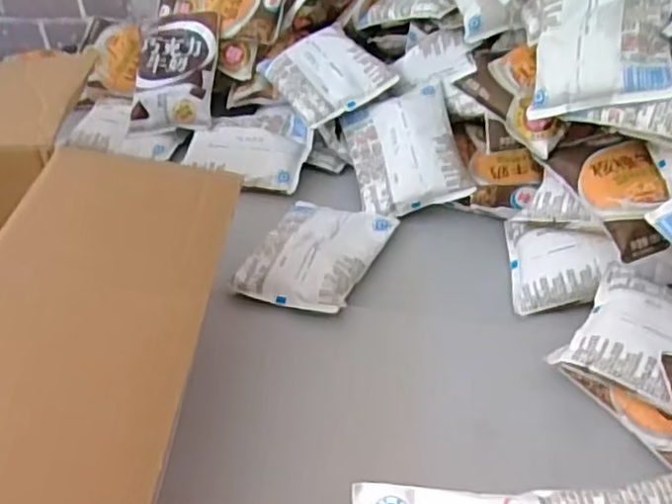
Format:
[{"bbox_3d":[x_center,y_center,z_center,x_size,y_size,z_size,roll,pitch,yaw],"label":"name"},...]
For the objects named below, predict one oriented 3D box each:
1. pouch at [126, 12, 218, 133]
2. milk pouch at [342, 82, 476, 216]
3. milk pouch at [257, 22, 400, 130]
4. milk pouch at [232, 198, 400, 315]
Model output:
[{"bbox_3d":[-0.162,-0.183,0.683,0.084,0.024,0.118,2,79,9],"label":"pouch"},{"bbox_3d":[0.062,-0.089,0.607,0.094,0.027,0.121,-20,62,15],"label":"milk pouch"},{"bbox_3d":[-0.009,-0.173,0.655,0.095,0.023,0.115,-33,58,-7],"label":"milk pouch"},{"bbox_3d":[-0.014,-0.003,0.538,0.089,0.016,0.123,12,43,18],"label":"milk pouch"}]

